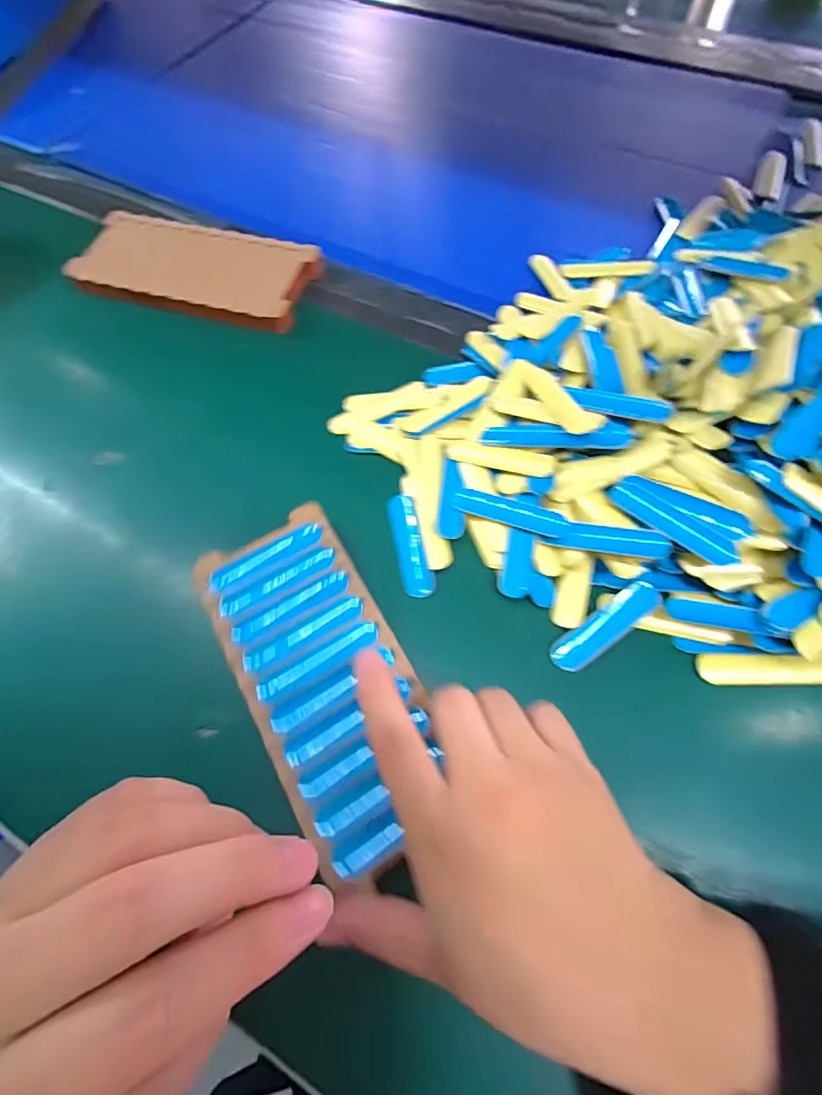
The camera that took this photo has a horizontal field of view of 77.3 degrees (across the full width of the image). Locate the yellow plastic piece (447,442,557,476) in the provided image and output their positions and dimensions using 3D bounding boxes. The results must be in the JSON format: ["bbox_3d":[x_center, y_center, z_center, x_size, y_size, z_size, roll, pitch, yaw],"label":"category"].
[{"bbox_3d":[0.051,-0.051,0.290,0.061,0.006,0.014,15,64,26],"label":"yellow plastic piece"}]

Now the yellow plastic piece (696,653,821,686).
[{"bbox_3d":[0.170,0.058,0.245,0.062,0.006,0.014,2,64,2],"label":"yellow plastic piece"}]

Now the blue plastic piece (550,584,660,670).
[{"bbox_3d":[0.098,0.039,0.257,0.061,0.010,0.016,-32,67,-14],"label":"blue plastic piece"}]

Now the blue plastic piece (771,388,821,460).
[{"bbox_3d":[0.198,-0.066,0.245,0.060,0.004,0.016,-45,70,-1],"label":"blue plastic piece"}]

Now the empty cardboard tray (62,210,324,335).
[{"bbox_3d":[-0.157,-0.203,0.374,0.170,0.015,0.084,17,65,10],"label":"empty cardboard tray"}]

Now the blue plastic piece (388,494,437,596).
[{"bbox_3d":[0.000,0.000,0.285,0.016,0.015,0.061,-11,64,-4],"label":"blue plastic piece"}]

